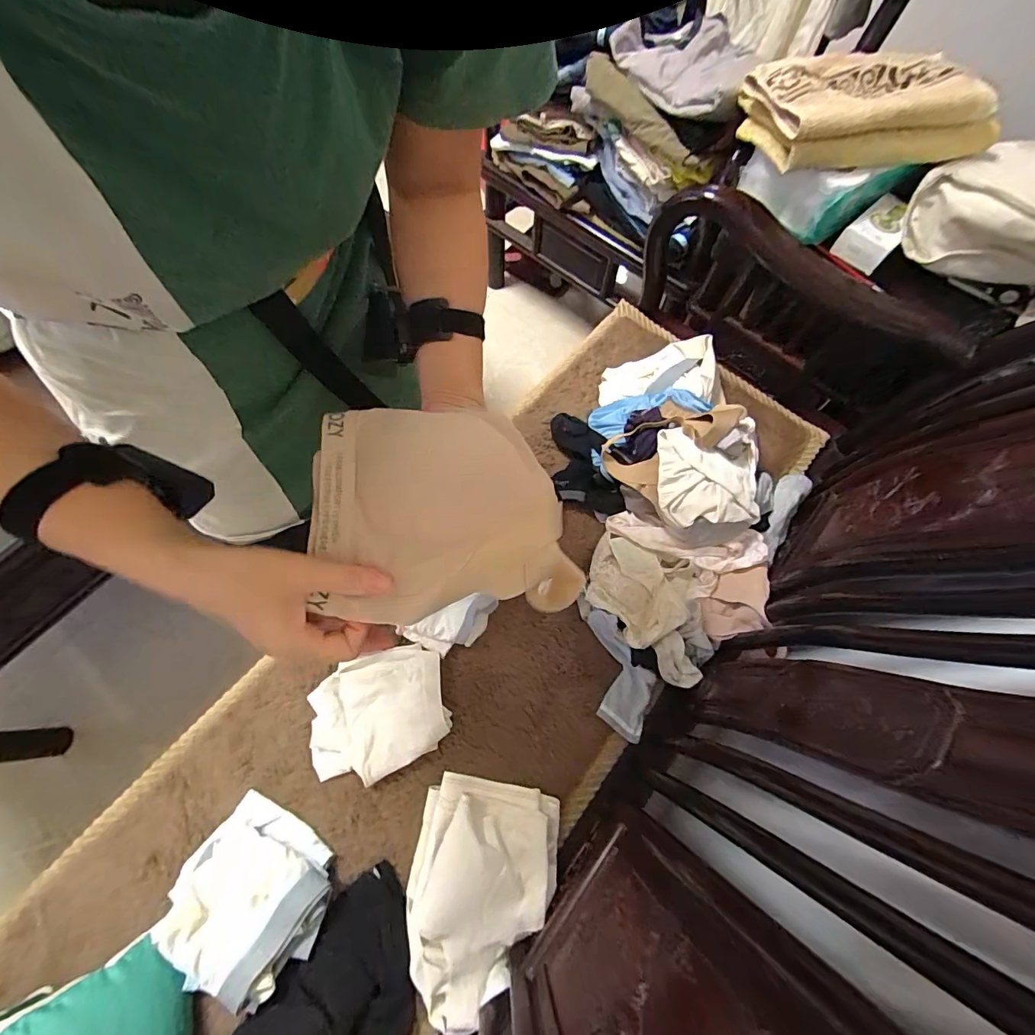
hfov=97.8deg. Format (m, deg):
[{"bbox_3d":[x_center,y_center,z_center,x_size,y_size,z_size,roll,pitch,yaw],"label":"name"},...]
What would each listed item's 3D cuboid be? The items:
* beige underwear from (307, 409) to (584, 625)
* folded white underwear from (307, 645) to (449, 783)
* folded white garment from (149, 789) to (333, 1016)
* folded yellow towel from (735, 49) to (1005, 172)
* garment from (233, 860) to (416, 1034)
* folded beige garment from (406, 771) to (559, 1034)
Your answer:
[{"bbox_3d":[-0.058,-0.005,0.354,0.186,0.055,0.156,-6,68,-4],"label":"beige underwear"},{"bbox_3d":[-0.198,0.277,0.644,0.189,0.039,0.156,-15,69,-8],"label":"folded white underwear"},{"bbox_3d":[-0.332,0.467,0.553,0.186,0.056,0.175,38,72,12],"label":"folded white garment"},{"bbox_3d":[0.567,-0.645,0.714,0.380,0.079,0.200,-12,69,-7],"label":"folded yellow towel"},{"bbox_3d":[-0.203,0.573,0.538,0.158,0.026,0.232,35,71,12],"label":"garment"},{"bbox_3d":[-0.049,0.475,0.559,0.177,0.050,0.250,10,68,2],"label":"folded beige garment"}]

